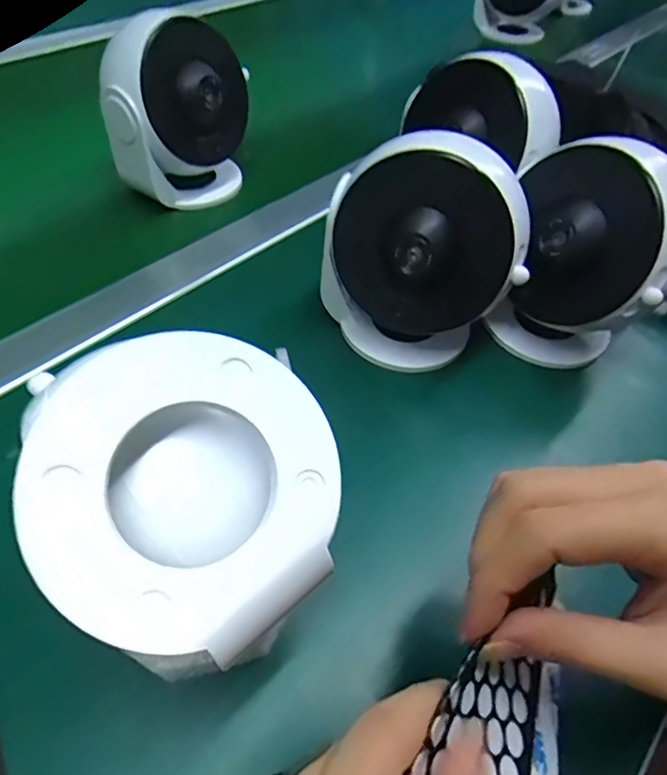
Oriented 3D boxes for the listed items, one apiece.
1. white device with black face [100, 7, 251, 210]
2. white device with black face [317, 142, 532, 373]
[{"bbox_3d":[-0.115,-0.207,0.406,0.059,0.123,0.093,26,54,17],"label":"white device with black face"},{"bbox_3d":[0.049,-0.073,0.311,0.108,0.122,0.072,10,51,4],"label":"white device with black face"}]

